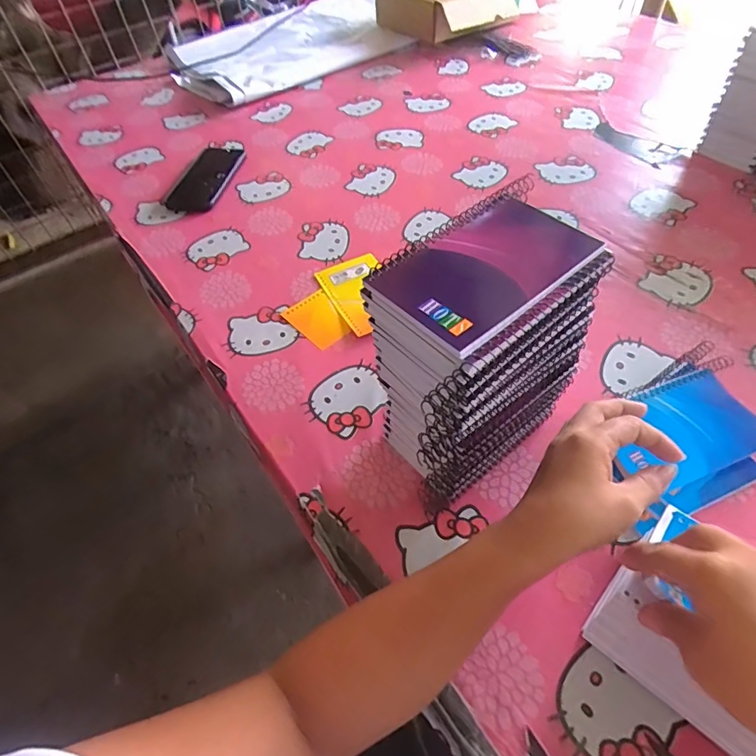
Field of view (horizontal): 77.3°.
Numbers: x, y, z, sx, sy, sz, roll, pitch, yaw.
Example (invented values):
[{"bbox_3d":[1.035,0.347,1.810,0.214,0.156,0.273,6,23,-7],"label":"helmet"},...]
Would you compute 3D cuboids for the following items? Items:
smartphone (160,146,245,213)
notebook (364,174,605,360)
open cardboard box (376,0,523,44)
[{"bbox_3d":[-0.269,-0.317,0.740,0.087,0.010,0.172,6,53,9],"label":"smartphone"},{"bbox_3d":[0.074,-0.076,0.298,0.154,0.013,0.086,-36,58,-21],"label":"notebook"},{"bbox_3d":[0.171,-0.828,1.051,0.263,0.092,0.241,-36,58,-21],"label":"open cardboard box"}]

